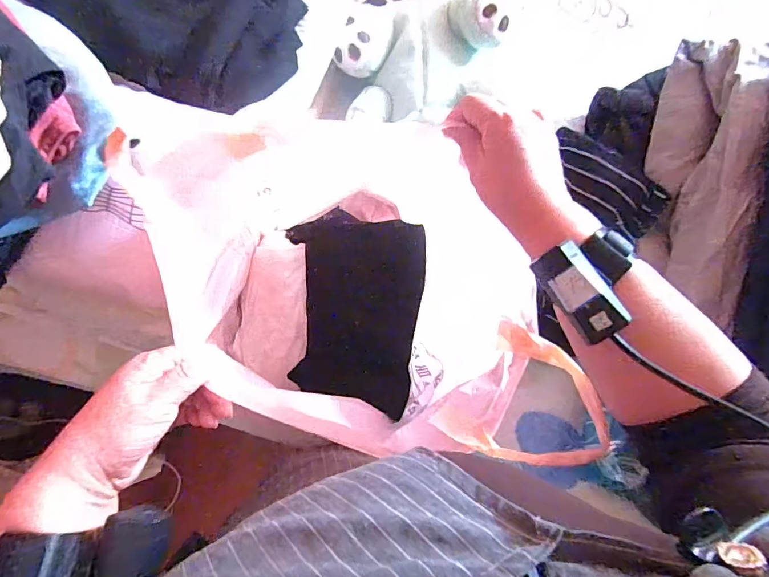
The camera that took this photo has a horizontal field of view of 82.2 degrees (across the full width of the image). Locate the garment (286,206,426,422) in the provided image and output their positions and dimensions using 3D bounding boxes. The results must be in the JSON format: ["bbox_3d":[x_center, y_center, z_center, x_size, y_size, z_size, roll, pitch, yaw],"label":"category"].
[{"bbox_3d":[-0.042,0.030,0.626,0.186,0.040,0.260,4,89,16],"label":"garment"}]

